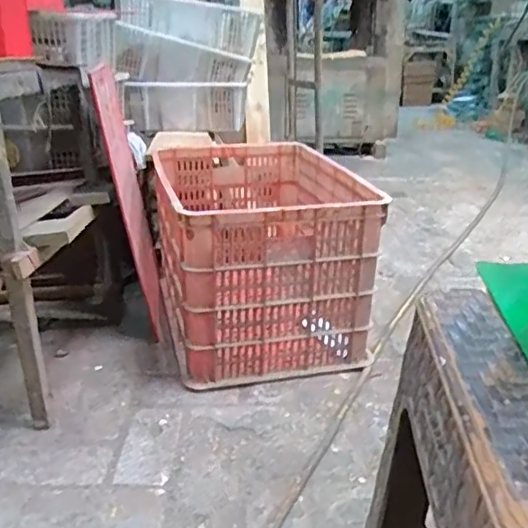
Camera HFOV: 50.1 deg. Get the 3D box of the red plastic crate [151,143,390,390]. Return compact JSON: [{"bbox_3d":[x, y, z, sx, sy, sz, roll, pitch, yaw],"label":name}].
[{"bbox_3d":[-0.022,-0.039,1.392,0.430,0.379,0.623,-5,21,-13],"label":"red plastic crate"}]

